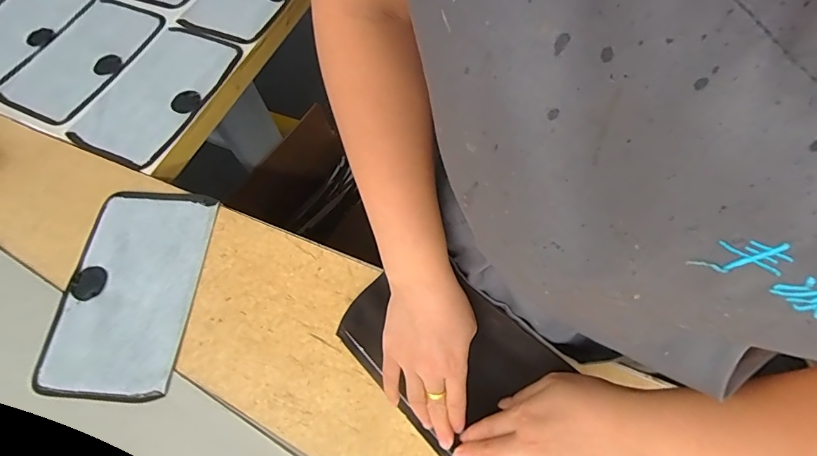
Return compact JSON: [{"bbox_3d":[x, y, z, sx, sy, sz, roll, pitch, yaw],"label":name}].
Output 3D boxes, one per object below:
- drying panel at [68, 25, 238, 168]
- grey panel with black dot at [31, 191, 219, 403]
[{"bbox_3d":[-0.339,-0.184,0.578,0.136,0.006,0.216,20,68,12],"label":"drying panel"},{"bbox_3d":[-0.300,0.063,0.461,0.139,0.010,0.223,2,65,5],"label":"grey panel with black dot"}]

